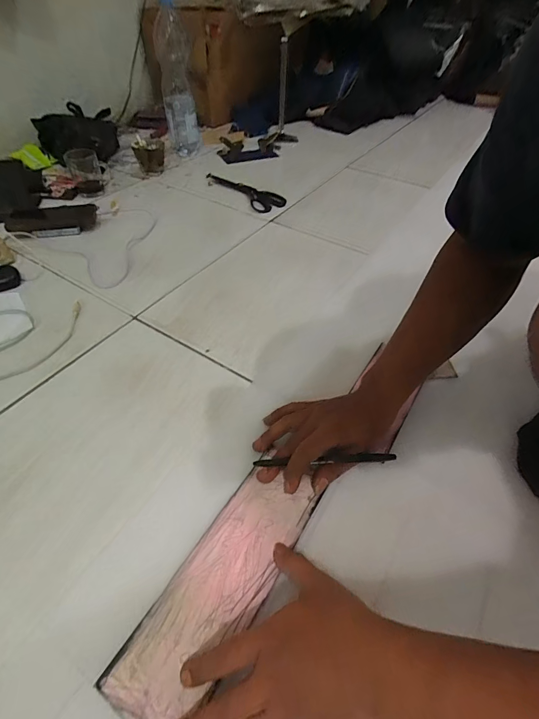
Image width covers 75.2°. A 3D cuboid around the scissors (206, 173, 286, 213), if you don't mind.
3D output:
[{"bbox_3d":[-0.064,-0.433,0.883,0.083,0.013,0.236,-30,56,-25],"label":"scissors"}]

